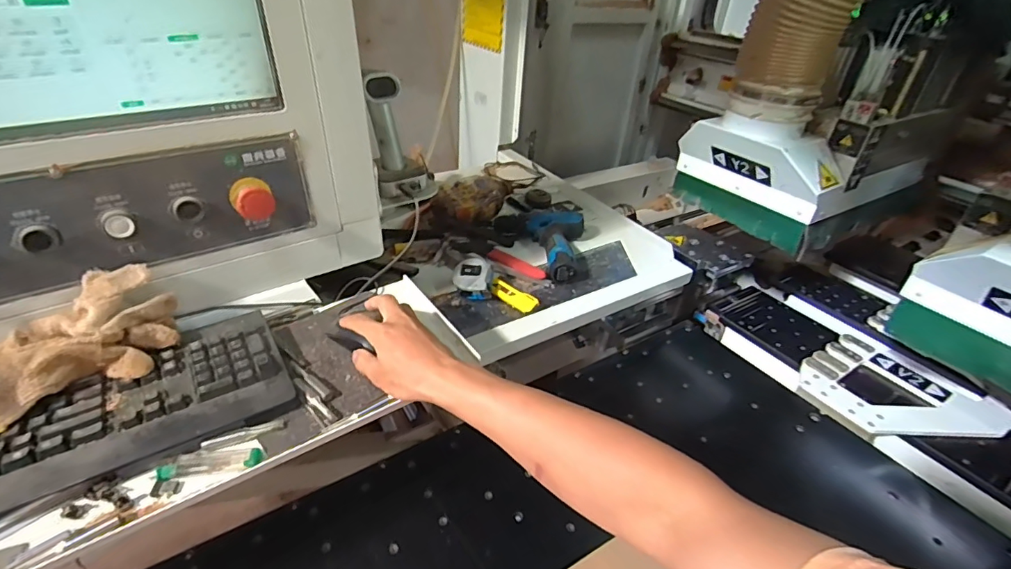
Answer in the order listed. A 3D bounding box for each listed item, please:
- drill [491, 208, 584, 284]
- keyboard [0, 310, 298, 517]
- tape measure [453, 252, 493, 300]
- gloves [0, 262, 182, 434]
[{"bbox_3d":[0.058,-0.088,0.983,0.188,0.056,0.190,10,34,8],"label":"drill"},{"bbox_3d":[-0.442,0.140,0.458,0.439,0.024,0.162,-19,40,-30],"label":"keyboard"},{"bbox_3d":[-0.055,-0.010,0.851,0.070,0.052,0.062,2,34,-4],"label":"tape measure"},{"bbox_3d":[-0.440,0.054,0.498,0.178,0.075,0.099,-25,44,-36],"label":"gloves"}]

